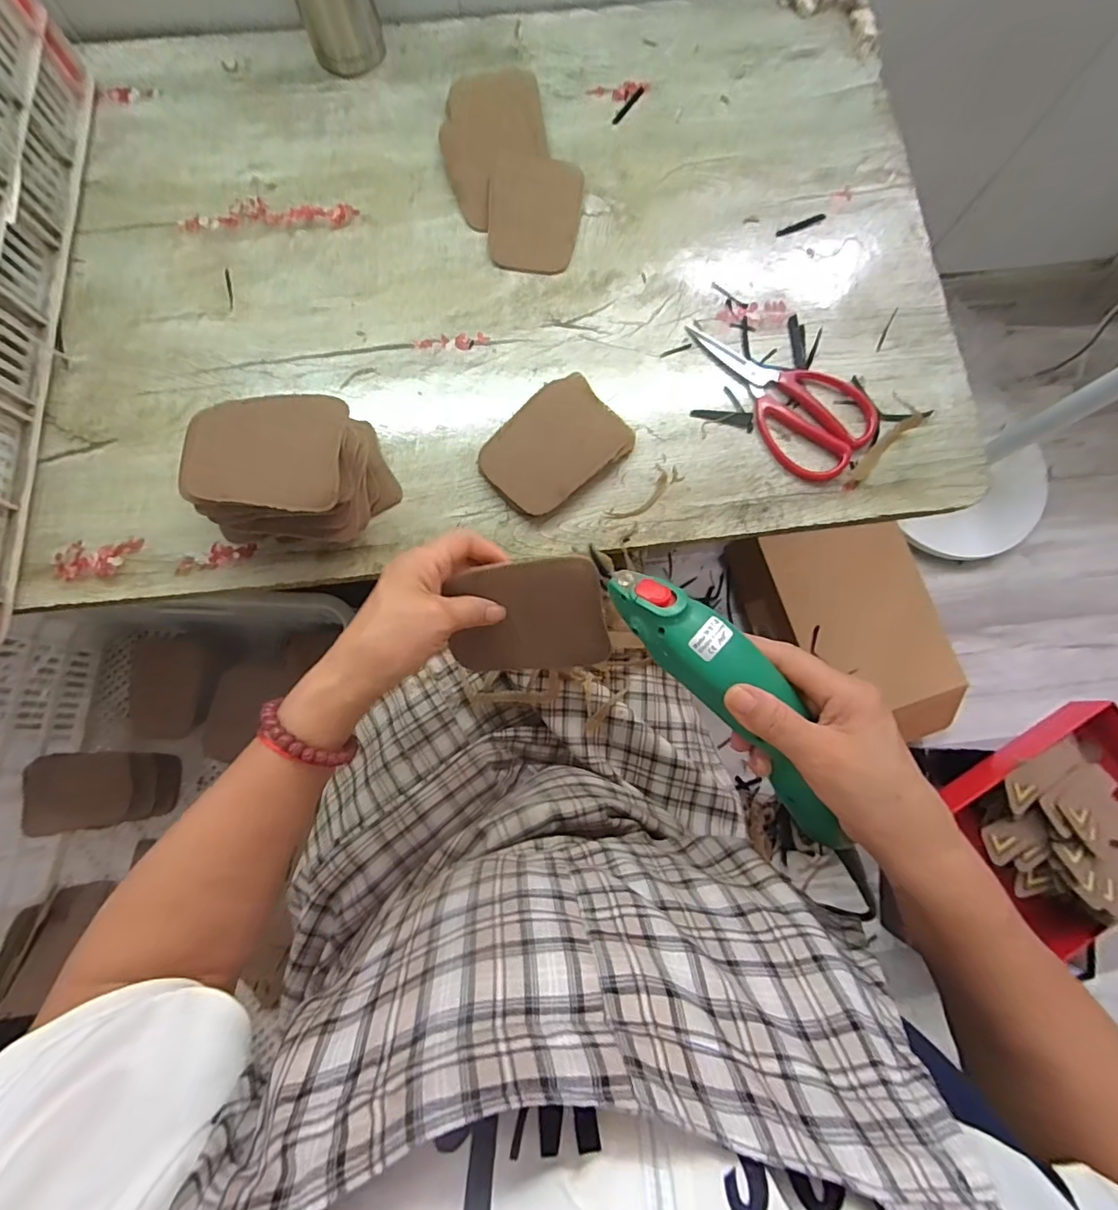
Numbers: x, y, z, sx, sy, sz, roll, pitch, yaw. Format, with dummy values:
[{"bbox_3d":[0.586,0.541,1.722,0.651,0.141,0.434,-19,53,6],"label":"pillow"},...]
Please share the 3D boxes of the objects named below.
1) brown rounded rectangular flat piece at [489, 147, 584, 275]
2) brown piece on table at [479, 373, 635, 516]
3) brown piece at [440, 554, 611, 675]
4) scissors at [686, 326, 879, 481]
[{"bbox_3d":[-0.024,-0.384,0.510,0.086,0.016,0.121,8,79,1],"label":"brown rounded rectangular flat piece"},{"bbox_3d":[-0.005,-0.139,0.462,0.122,0.020,0.088,-41,82,-8],"label":"brown piece on table"},{"bbox_3d":[-0.023,0.009,0.358,0.108,0.008,0.084,-5,120,11],"label":"brown piece"},{"bbox_3d":[0.208,-0.201,0.481,0.096,0.012,0.186,-35,81,-7],"label":"scissors"}]

